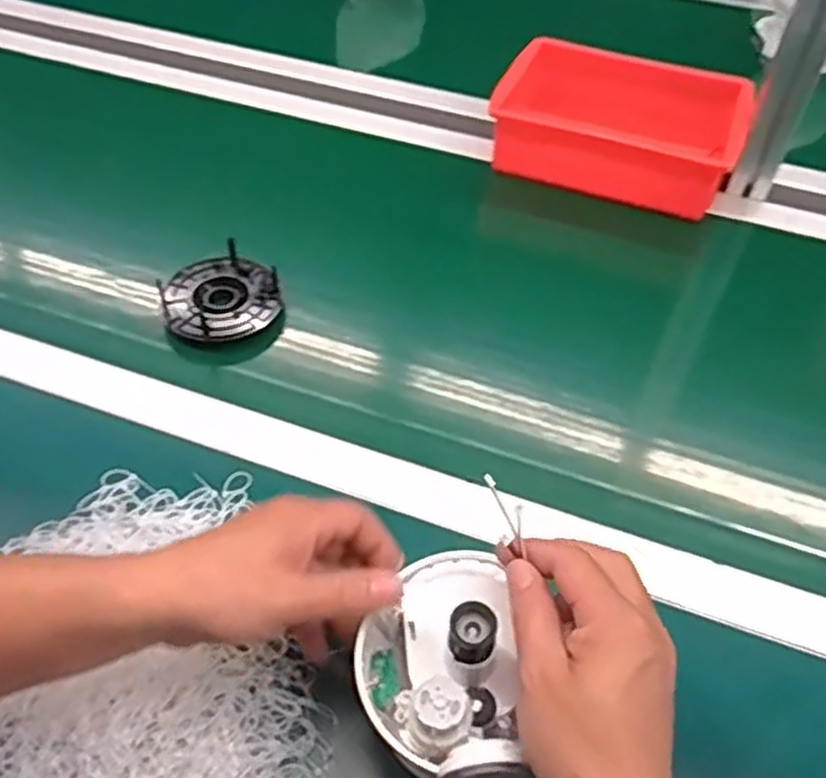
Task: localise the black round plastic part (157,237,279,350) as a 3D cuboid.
[{"bbox_3d":[-0.166,-0.079,0.678,0.097,0.028,0.095,-9,53,-8],"label":"black round plastic part"}]

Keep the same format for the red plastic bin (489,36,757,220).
[{"bbox_3d":[0.216,-0.278,0.822,0.246,0.067,0.162,18,53,13],"label":"red plastic bin"}]

